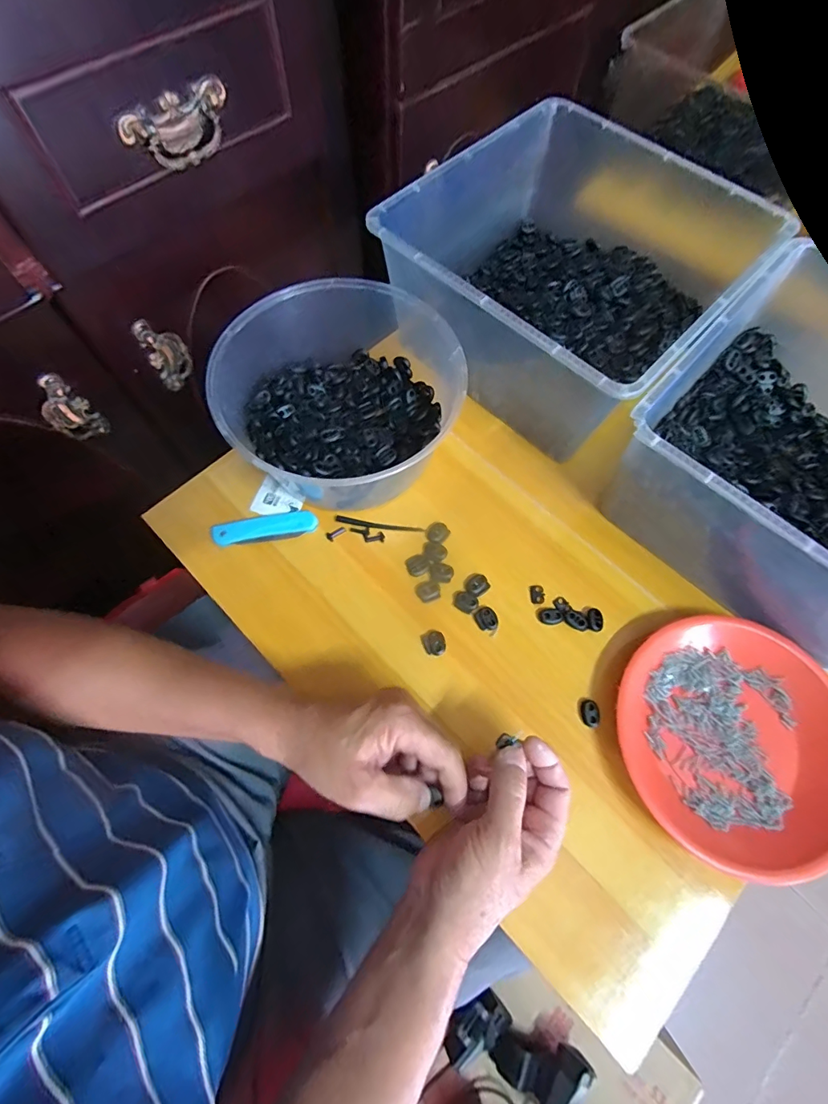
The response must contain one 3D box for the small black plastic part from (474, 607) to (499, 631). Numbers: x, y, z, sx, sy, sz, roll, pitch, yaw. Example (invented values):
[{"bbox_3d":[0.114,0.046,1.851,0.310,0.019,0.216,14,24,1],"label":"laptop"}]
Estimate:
[{"bbox_3d":[0.068,0.063,0.429,0.019,0.004,0.021,-31,72,-13],"label":"small black plastic part"}]

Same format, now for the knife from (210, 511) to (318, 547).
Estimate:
[{"bbox_3d":[-0.147,-0.023,0.455,0.099,0.010,0.026,-9,69,-5],"label":"knife"}]

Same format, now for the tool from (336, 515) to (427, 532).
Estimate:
[{"bbox_3d":[-0.035,-0.027,0.465,0.089,0.004,0.008,8,68,1],"label":"tool"}]

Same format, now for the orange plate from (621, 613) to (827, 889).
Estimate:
[{"bbox_3d":[0.265,0.153,0.382,0.173,0.031,0.191,-1,68,-2],"label":"orange plate"}]

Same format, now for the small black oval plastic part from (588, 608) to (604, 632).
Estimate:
[{"bbox_3d":[0.169,0.063,0.430,0.014,0.004,0.022,-1,68,-2],"label":"small black oval plastic part"}]

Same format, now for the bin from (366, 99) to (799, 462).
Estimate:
[{"bbox_3d":[0.176,-0.304,0.492,0.297,0.120,0.348,42,73,14],"label":"bin"}]

